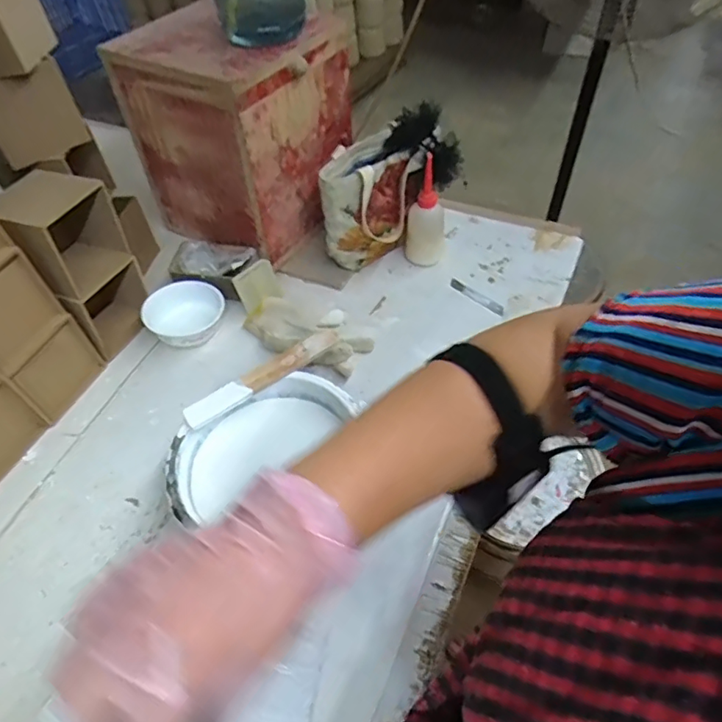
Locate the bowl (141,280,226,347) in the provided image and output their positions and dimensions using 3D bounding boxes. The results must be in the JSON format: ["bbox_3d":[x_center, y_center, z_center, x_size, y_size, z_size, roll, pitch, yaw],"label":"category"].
[{"bbox_3d":[-0.257,-0.070,0.801,0.098,0.058,0.107,9,54,11],"label":"bowl"}]

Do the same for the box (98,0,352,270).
[{"bbox_3d":[-0.185,-0.363,0.871,0.253,0.301,0.251,26,59,22],"label":"box"}]

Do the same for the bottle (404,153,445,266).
[{"bbox_3d":[0.099,-0.221,0.838,0.061,0.155,0.055,1,53,5],"label":"bottle"}]

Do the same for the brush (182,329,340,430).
[{"bbox_3d":[-0.115,0.018,0.647,0.200,0.020,0.028,-30,57,-17],"label":"brush"}]

